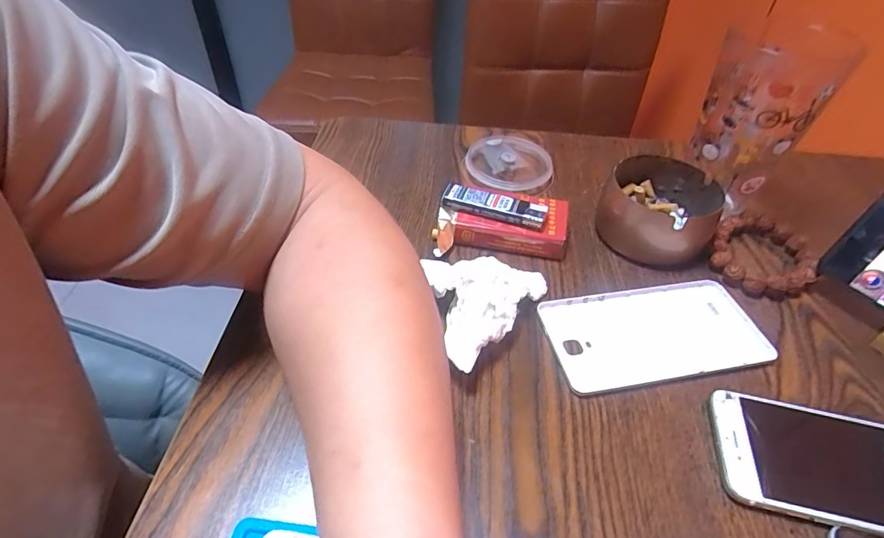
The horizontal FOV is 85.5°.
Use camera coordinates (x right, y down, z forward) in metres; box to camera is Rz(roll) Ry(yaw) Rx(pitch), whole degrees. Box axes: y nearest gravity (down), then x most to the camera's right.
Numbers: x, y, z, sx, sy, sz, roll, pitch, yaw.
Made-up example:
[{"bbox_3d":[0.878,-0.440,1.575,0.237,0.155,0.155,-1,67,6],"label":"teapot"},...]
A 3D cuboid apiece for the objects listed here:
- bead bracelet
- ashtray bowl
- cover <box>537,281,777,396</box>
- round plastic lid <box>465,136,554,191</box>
[{"bbox_3d":[0.250,-0.011,0.374,0.071,0.018,0.085,28,50,22],"label":"bead bracelet"},{"bbox_3d":[0.172,-0.048,0.382,0.083,0.051,0.080,2,45,-2],"label":"ashtray bowl"},{"bbox_3d":[0.142,0.043,0.322,0.141,0.007,0.072,-6,46,-9],"label":"cover"},{"bbox_3d":[0.065,-0.099,0.451,0.077,0.015,0.079,2,45,-2],"label":"round plastic lid"}]

